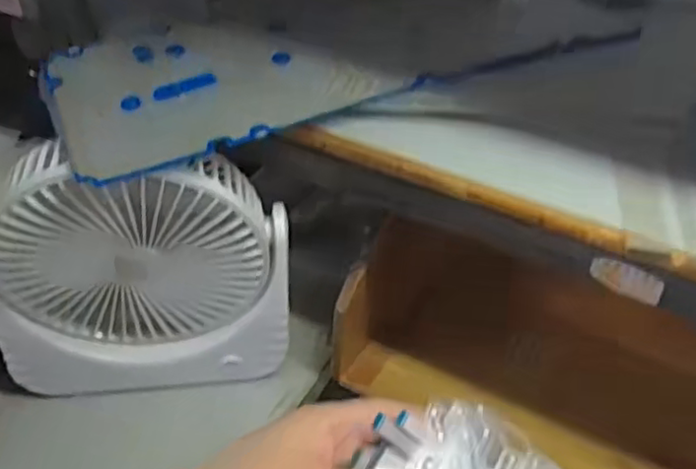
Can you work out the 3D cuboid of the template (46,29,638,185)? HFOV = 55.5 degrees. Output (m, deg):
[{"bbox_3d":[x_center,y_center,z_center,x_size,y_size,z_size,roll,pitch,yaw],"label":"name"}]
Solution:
[{"bbox_3d":[-0.014,-0.112,0.404,0.316,0.008,0.122,-17,52,-13],"label":"template"}]

